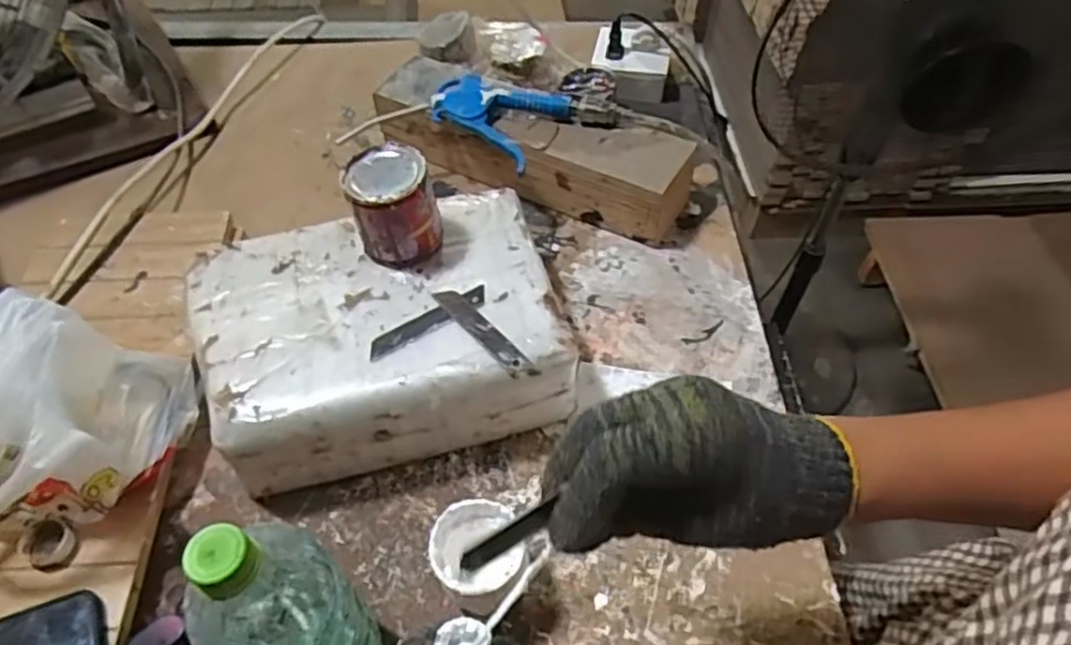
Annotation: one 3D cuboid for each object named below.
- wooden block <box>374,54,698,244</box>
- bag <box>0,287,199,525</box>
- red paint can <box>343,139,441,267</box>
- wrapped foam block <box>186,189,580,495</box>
[{"bbox_3d":[-0.006,-0.179,0.761,0.344,0.081,0.091,27,56,17],"label":"wooden block"},{"bbox_3d":[-0.364,0.064,0.534,0.162,0.101,0.161,12,53,6],"label":"bag"},{"bbox_3d":[-0.113,-0.091,0.579,0.061,0.072,0.065,1,53,-1],"label":"red paint can"},{"bbox_3d":[-0.125,0.012,0.607,0.278,0.111,0.197,-11,54,-10],"label":"wrapped foam block"}]

